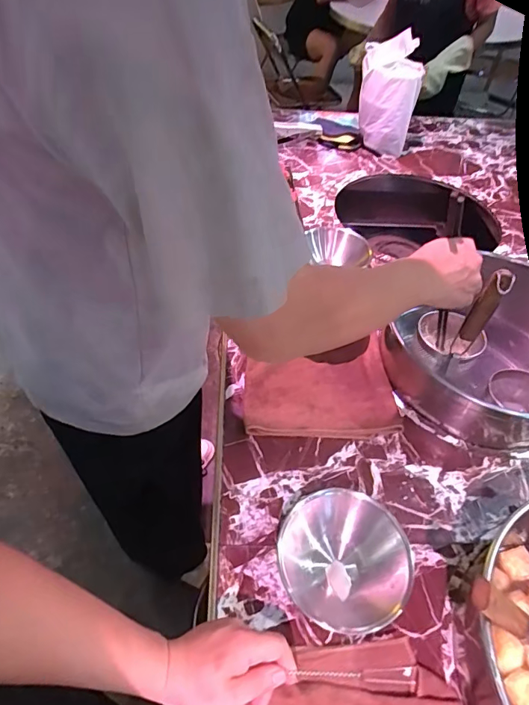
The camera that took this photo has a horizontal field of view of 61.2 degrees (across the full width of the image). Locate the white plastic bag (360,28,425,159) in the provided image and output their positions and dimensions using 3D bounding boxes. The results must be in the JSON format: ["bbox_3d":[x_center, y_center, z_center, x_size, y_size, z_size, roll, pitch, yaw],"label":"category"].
[{"bbox_3d":[0.327,-0.683,1.205,0.158,0.271,0.098,15,49,8],"label":"white plastic bag"}]

